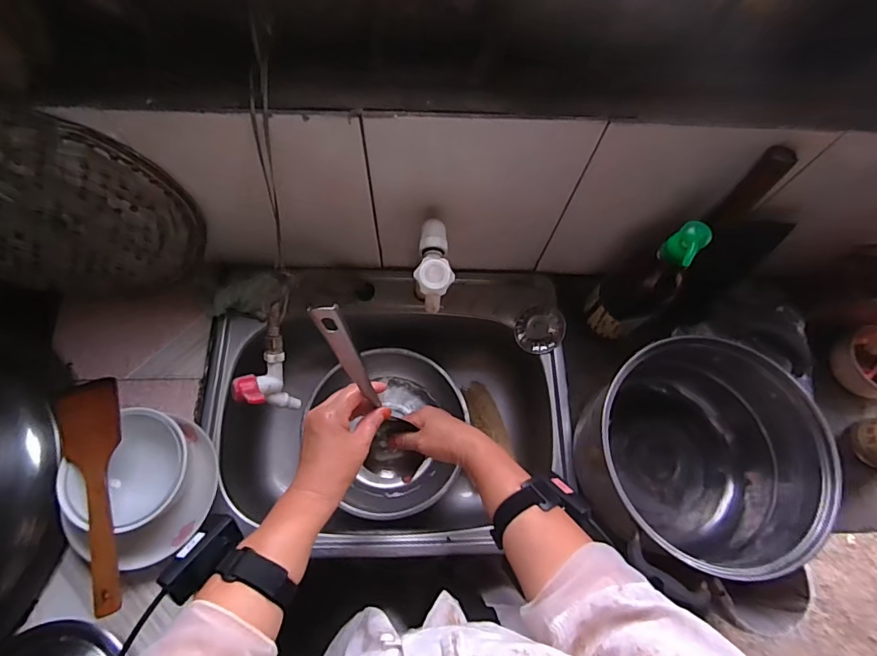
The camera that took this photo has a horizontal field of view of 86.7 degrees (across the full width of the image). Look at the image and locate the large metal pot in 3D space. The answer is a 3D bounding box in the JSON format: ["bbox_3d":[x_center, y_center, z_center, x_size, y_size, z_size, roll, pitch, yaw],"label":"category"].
[{"bbox_3d":[0.322,0.167,0.615,0.263,0.174,0.264,1,69,-3],"label":"large metal pot"}]

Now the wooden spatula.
[{"bbox_3d":[-0.403,0.190,0.541,0.077,0.023,0.262,-16,71,-9],"label":"wooden spatula"}]

